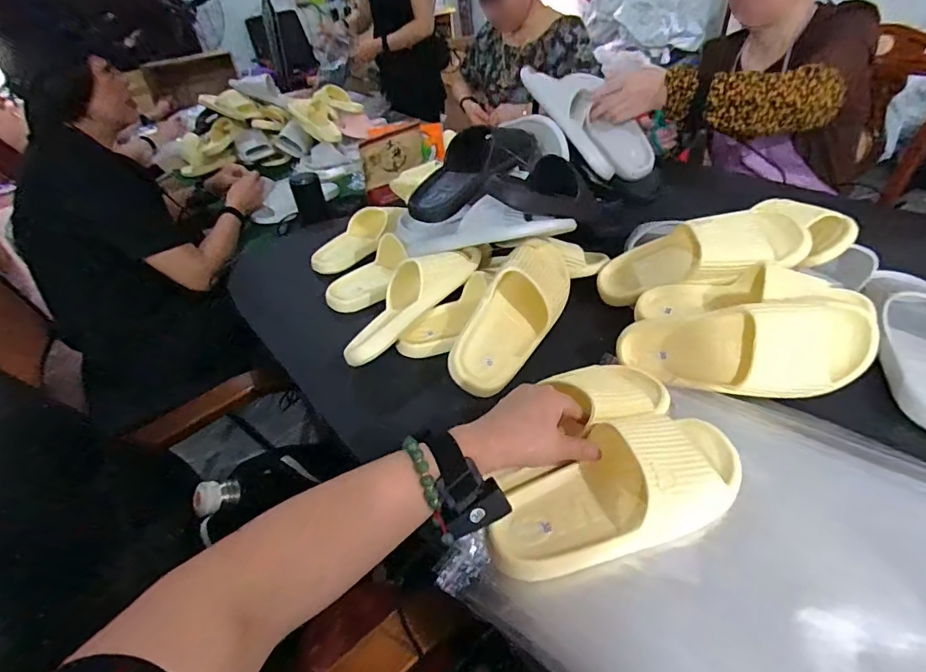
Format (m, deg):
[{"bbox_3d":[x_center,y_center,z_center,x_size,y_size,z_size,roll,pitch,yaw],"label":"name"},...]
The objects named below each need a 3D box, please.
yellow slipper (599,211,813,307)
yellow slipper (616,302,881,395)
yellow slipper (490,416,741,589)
[{"bbox_3d":[0.303,-0.107,0.627,0.250,0.073,0.092,-13,31,37],"label":"yellow slipper"},{"bbox_3d":[0.302,0.014,0.519,0.251,0.104,0.059,-3,-3,27],"label":"yellow slipper"},{"bbox_3d":[0.142,0.140,0.428,0.243,0.064,0.102,-24,42,-7],"label":"yellow slipper"}]

